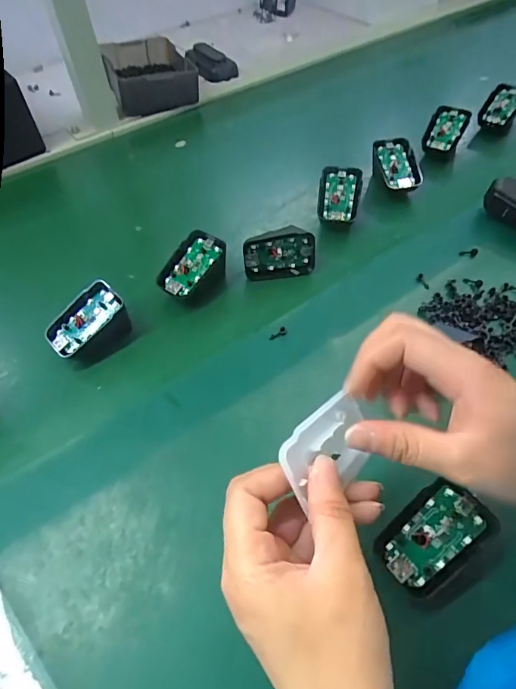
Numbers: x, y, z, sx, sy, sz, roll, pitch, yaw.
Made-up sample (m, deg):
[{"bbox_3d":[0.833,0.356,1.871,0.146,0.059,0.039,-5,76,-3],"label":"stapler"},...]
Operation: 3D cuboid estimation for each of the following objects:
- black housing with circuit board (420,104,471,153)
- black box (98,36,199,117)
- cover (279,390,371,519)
[{"bbox_3d":[0.239,-0.271,0.569,0.045,0.014,0.064,21,87,12],"label":"black housing with circuit board"},{"bbox_3d":[-0.160,-0.406,0.672,0.122,0.053,0.166,-15,52,-8],"label":"black box"},{"bbox_3d":[0.038,0.055,0.235,0.063,0.007,0.040,-30,91,-39],"label":"cover"}]

